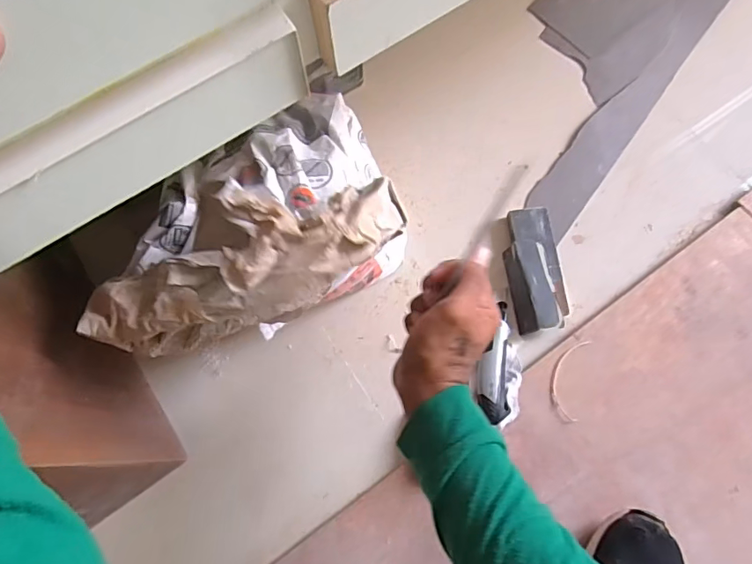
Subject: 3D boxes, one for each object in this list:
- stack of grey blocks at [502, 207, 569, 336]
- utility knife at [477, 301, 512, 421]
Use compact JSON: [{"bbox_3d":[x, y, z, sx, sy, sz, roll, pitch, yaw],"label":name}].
[{"bbox_3d":[0.207,-0.019,0.655,0.066,0.030,0.164,-4,72,1],"label":"stack of grey blocks"},{"bbox_3d":[0.151,0.094,0.620,0.039,0.018,0.149,11,60,6],"label":"utility knife"}]

